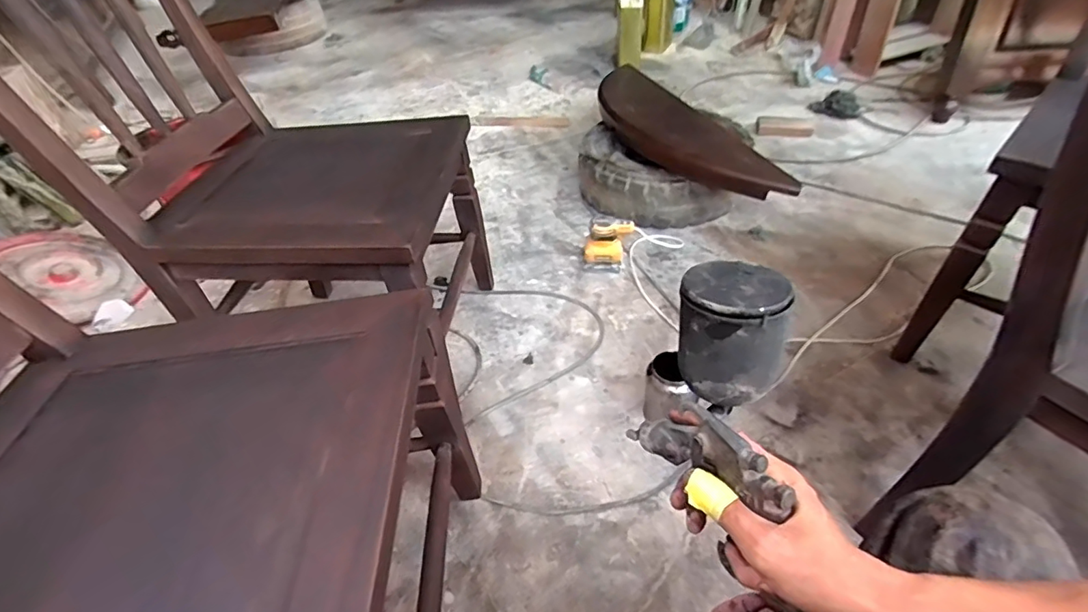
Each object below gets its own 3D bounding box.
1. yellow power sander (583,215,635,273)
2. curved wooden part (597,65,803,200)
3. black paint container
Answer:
[{"bbox_3d":[0.183,-0.173,1.450,0.130,0.131,0.092,3,42,10],"label":"yellow power sander"},{"bbox_3d":[0.393,-0.625,1.762,0.296,0.091,1.125,-15,42,-10],"label":"curved wooden part"},{"bbox_3d":[0.140,0.015,0.395,0.072,0.083,0.081,4,43,11],"label":"black paint container"}]

